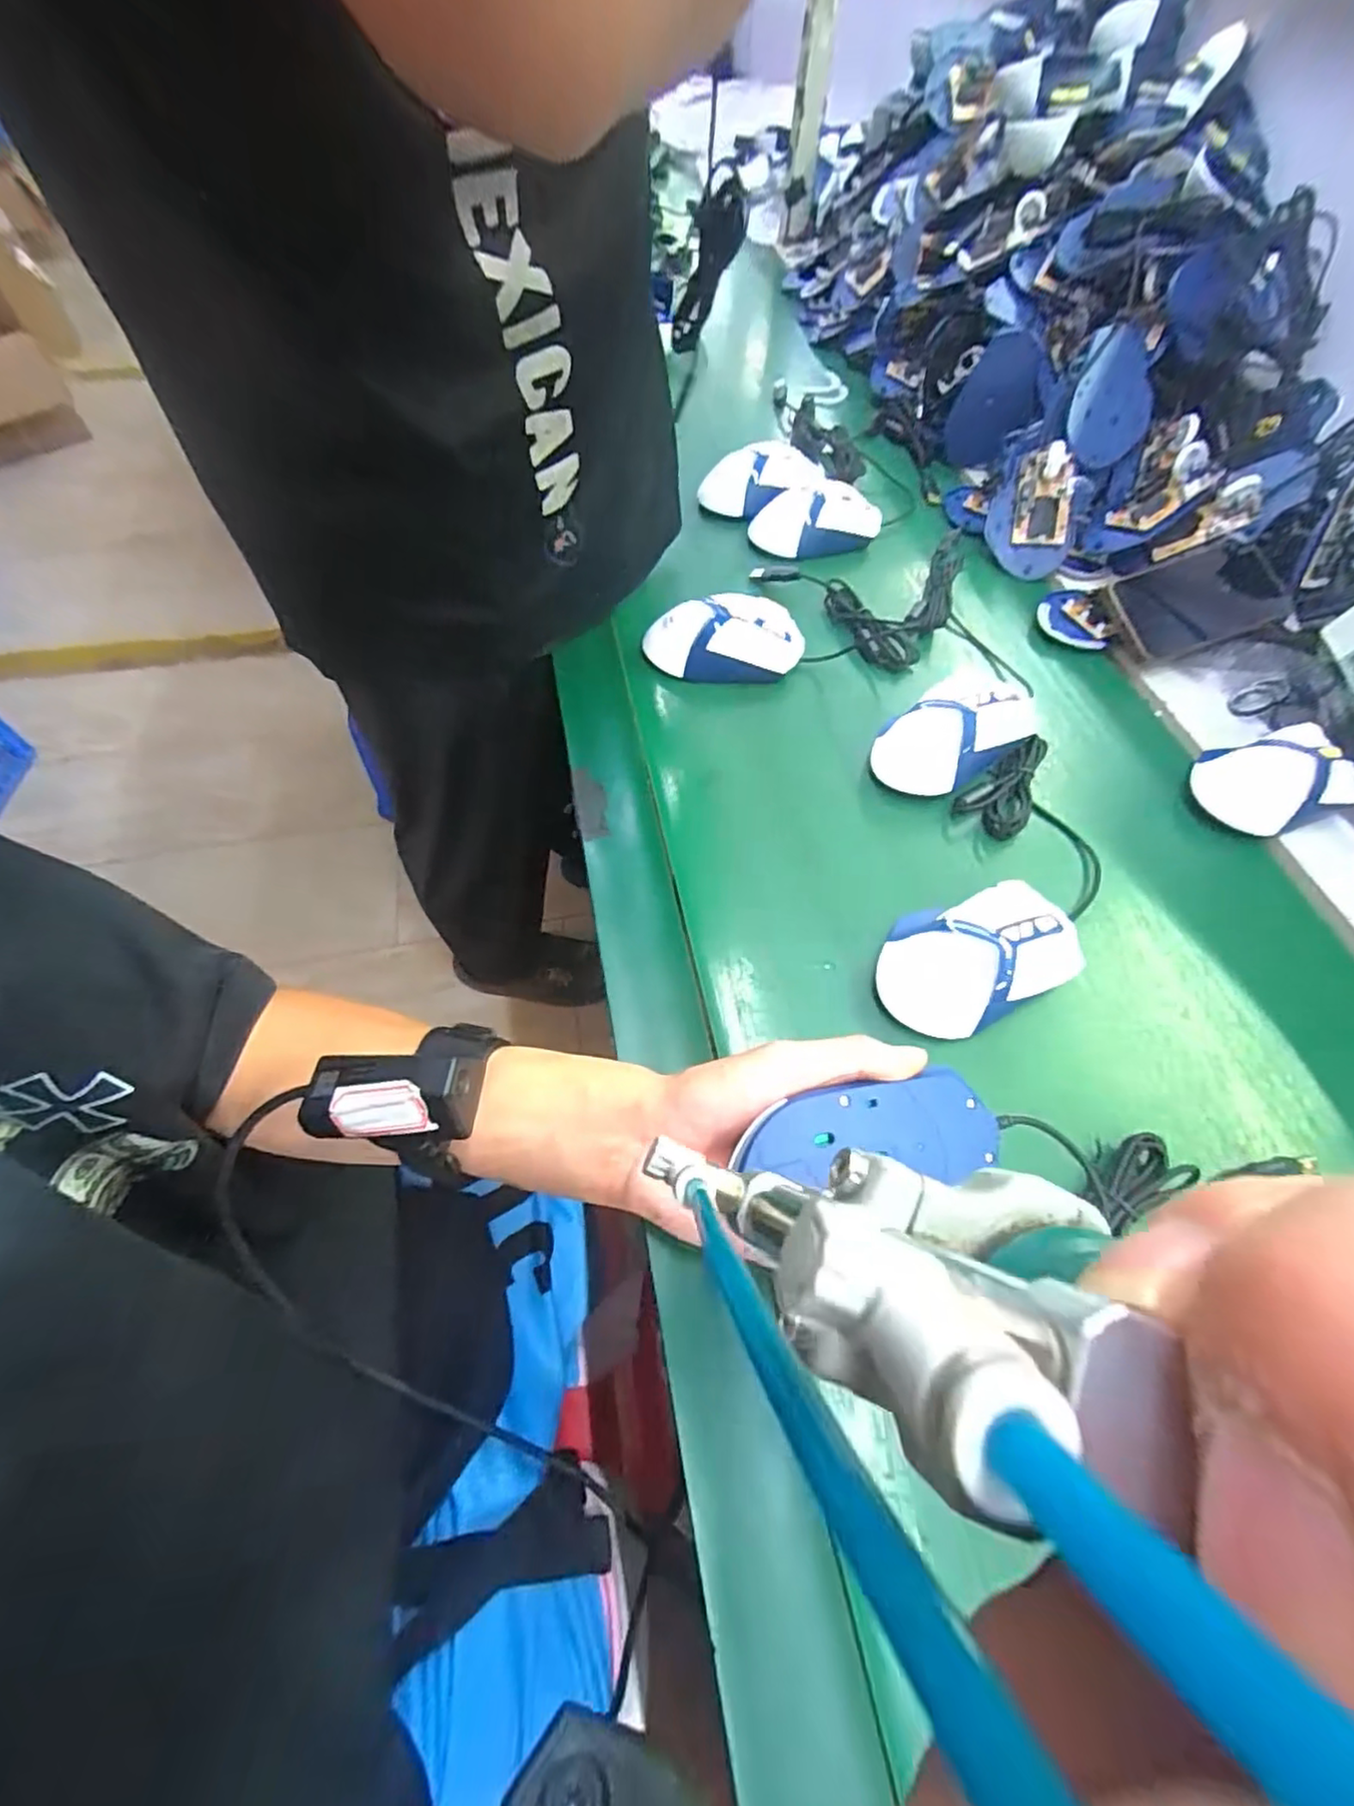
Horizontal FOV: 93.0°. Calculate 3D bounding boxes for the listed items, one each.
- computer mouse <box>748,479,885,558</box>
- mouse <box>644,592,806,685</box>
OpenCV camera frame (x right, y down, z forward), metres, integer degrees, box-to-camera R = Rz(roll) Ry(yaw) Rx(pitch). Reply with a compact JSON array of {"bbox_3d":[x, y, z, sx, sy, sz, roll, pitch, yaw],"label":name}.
[{"bbox_3d":[0.134,-0.350,0.593,0.123,0.042,0.071,-14,62,-12],"label":"computer mouse"},{"bbox_3d":[0.037,-0.205,0.500,0.119,0.036,0.057,-4,60,-3],"label":"mouse"}]

